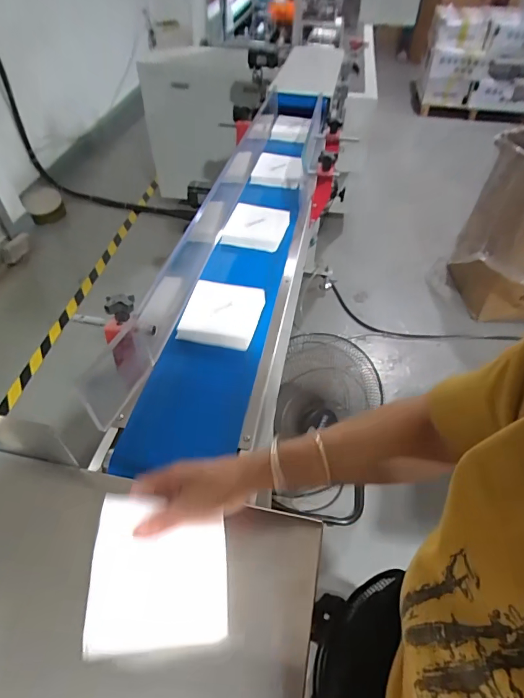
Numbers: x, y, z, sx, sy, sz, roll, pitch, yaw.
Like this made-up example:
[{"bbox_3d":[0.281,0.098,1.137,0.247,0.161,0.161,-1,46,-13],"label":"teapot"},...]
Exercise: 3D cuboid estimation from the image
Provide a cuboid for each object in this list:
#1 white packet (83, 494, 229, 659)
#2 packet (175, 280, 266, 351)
[{"bbox_3d":[-0.091,0.204,0.376,0.122,0.008,0.122,8,72,-16],"label":"white packet"},{"bbox_3d":[-0.065,-0.060,0.676,0.121,0.029,0.123,8,49,7],"label":"packet"}]

